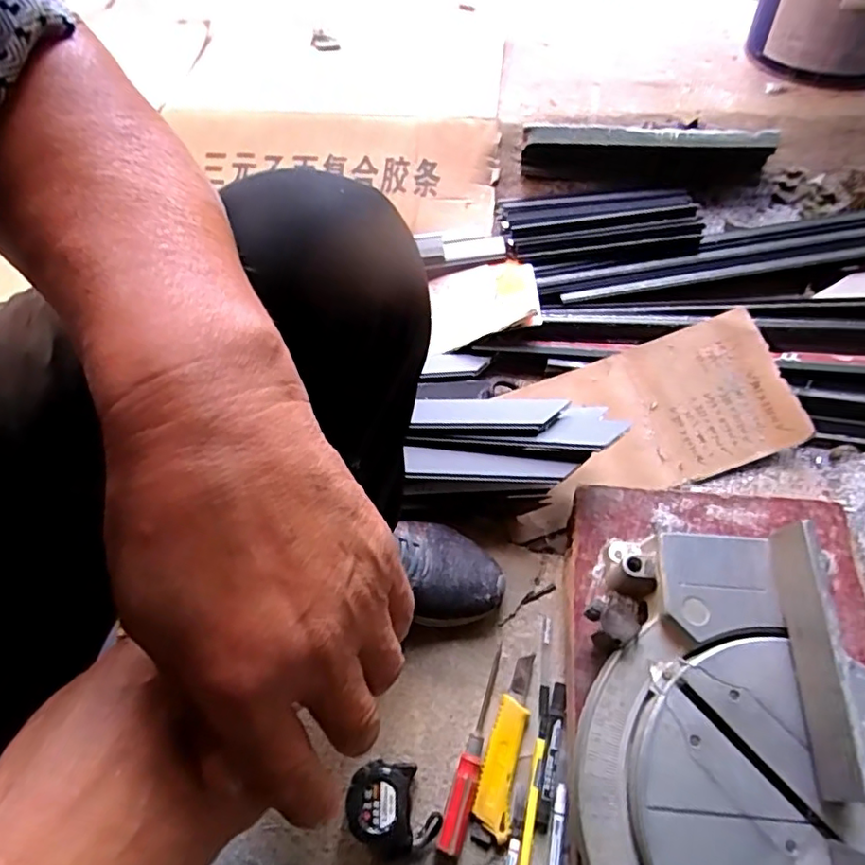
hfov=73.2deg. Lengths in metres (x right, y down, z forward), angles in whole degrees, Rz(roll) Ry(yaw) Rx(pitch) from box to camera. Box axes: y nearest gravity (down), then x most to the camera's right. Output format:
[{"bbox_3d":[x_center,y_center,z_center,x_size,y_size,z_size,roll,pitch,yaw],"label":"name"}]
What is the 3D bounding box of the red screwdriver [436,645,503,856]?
[{"bbox_3d":[0.044,0.324,0.602,0.023,0.025,0.187,15,65,10],"label":"red screwdriver"}]

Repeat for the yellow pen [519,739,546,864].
[{"bbox_3d":[0.097,0.378,0.576,0.010,0.008,0.133,11,65,8],"label":"yellow pen"}]

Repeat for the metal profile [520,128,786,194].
[{"bbox_3d":[0.328,-0.420,0.899,0.372,0.072,0.063,6,64,6],"label":"metal profile"}]

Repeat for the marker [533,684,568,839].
[{"bbox_3d":[0.121,0.330,0.594,0.016,0.010,0.135,11,65,8],"label":"marker"}]

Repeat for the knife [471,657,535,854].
[{"bbox_3d":[0.074,0.323,0.600,0.037,0.016,0.178,12,65,9],"label":"knife"}]

